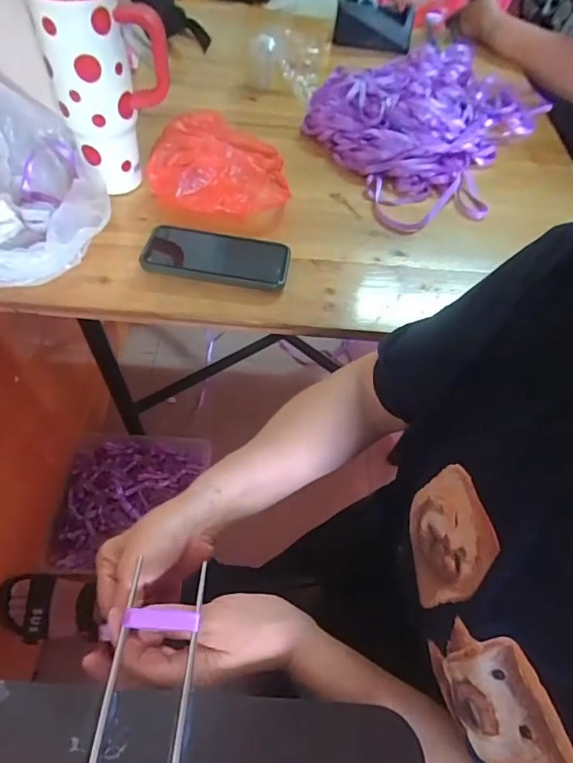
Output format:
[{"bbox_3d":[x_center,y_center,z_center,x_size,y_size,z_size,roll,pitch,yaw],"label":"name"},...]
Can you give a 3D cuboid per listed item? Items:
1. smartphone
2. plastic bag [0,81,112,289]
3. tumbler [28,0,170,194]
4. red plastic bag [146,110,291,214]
[{"bbox_3d":[-0.079,-0.145,0.534,0.161,0.014,0.082,9,51,0],"label":"smartphone"},{"bbox_3d":[-0.317,-0.224,0.516,0.210,0.112,0.292,-10,58,-12],"label":"plastic bag"},{"bbox_3d":[-0.189,-0.318,0.511,0.108,0.209,0.086,28,58,12],"label":"tumbler"},{"bbox_3d":[-0.084,-0.293,0.614,0.175,0.054,0.184,5,56,-3],"label":"red plastic bag"}]

